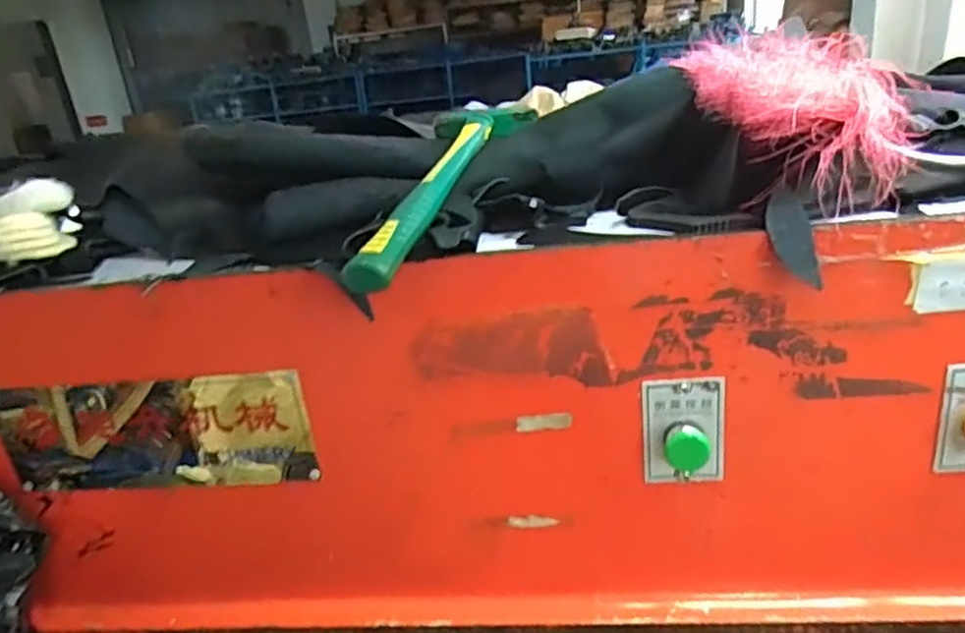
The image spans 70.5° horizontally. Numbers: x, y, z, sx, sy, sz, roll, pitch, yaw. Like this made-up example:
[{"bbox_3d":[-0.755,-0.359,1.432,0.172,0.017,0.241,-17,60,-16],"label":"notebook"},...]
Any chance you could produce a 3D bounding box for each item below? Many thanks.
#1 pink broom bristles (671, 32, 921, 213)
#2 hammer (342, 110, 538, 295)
[{"bbox_3d":[0.198,-0.128,0.450,0.147,0.106,0.078,1,17,28],"label":"pink broom bristles"},{"bbox_3d":[-0.034,-0.107,0.543,0.087,0.022,0.294,-1,34,21],"label":"hammer"}]

